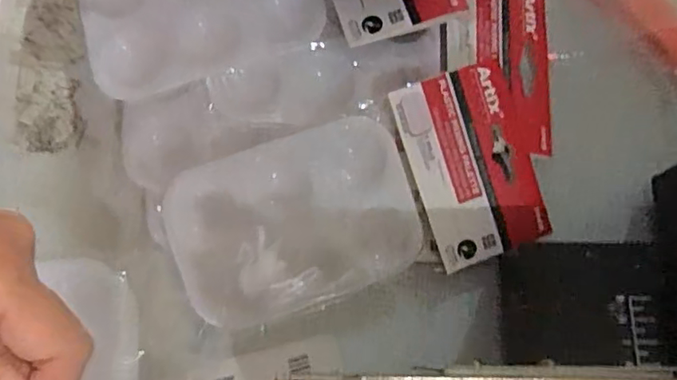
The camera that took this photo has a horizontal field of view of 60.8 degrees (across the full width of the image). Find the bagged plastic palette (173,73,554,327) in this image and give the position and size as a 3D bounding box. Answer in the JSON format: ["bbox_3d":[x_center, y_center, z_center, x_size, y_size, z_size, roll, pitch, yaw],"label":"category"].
[{"bbox_3d":[0.008,0.006,0.302,0.189,0.015,0.095,-16,95,-2],"label":"bagged plastic palette"}]

